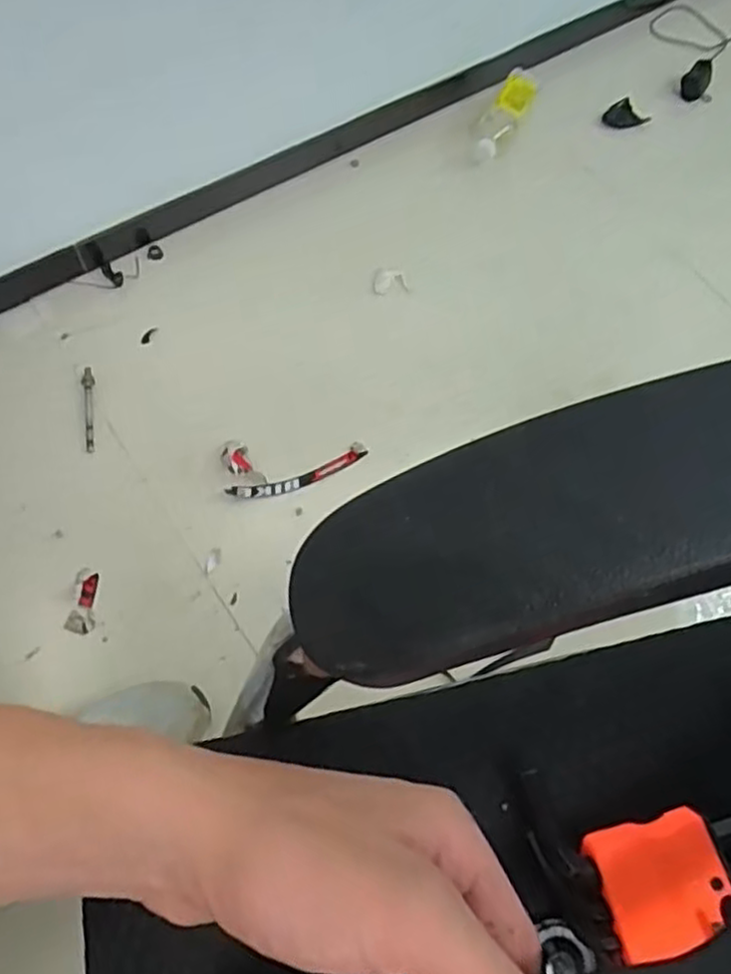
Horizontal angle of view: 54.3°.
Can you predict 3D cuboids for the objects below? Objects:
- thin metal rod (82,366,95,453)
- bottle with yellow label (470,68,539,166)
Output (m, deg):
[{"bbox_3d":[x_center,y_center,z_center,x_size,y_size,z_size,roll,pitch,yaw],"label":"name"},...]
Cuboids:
[{"bbox_3d":[-0.330,-0.094,0.849,0.015,0.010,0.110,-8,67,-7],"label":"thin metal rod"},{"bbox_3d":[0.211,-0.562,1.078,0.062,0.043,0.205,30,69,9],"label":"bottle with yellow label"}]

